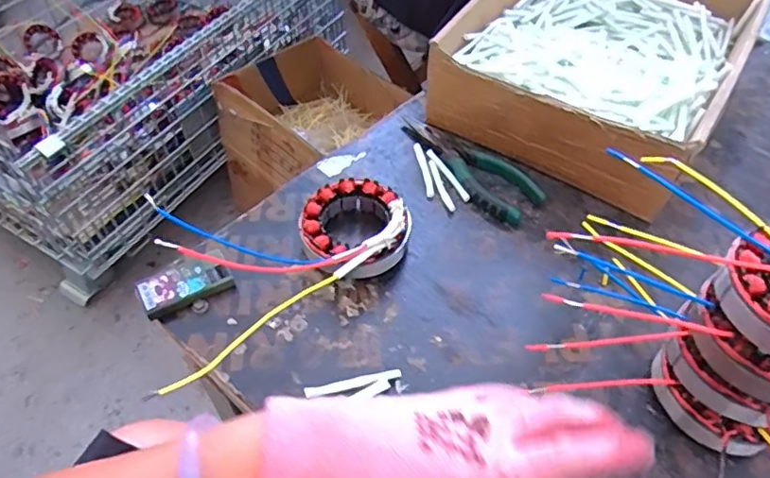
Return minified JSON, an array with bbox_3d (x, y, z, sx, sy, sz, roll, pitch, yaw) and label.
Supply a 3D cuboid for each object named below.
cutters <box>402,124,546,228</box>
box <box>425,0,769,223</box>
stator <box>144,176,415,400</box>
[{"bbox_3d":[0.076,-0.069,0.535,0.147,0.014,0.058,38,60,25],"label":"cutters"},{"bbox_3d":[0.225,-0.194,0.593,0.229,0.083,0.332,27,56,19],"label":"box"},{"bbox_3d":[-0.083,0.014,0.429,0.119,0.073,0.229,34,58,23],"label":"stator"}]

